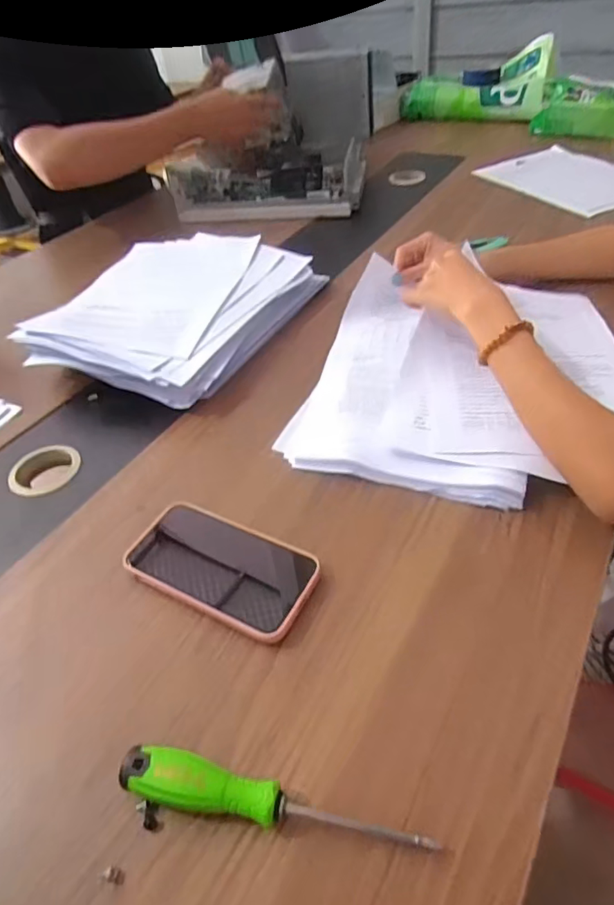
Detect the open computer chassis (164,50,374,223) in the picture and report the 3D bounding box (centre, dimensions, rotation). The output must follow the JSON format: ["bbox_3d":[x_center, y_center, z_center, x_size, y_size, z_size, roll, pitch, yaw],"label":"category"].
[{"bbox_3d":[-0.050,-0.640,1.073,0.344,0.163,0.444,6,45,13],"label":"open computer chassis"}]

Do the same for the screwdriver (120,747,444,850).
[{"bbox_3d":[-0.022,0.202,0.304,0.176,0.028,0.026,7,45,14],"label":"screwdriver"}]

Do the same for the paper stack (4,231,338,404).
[{"bbox_3d":[-0.173,-0.193,0.710,0.303,0.052,0.350,16,48,22],"label":"paper stack"}]

